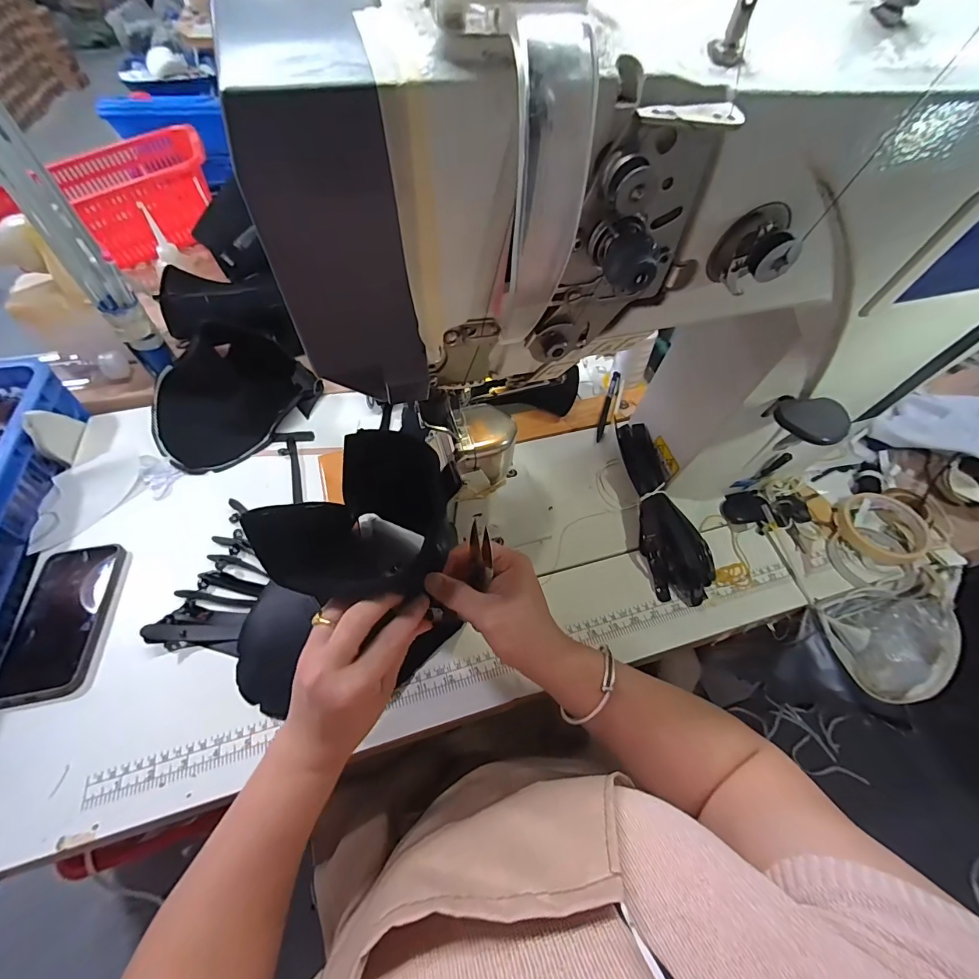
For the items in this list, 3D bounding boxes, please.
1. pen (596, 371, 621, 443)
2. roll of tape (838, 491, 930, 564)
[{"bbox_3d":[0.170,-0.123,0.616,0.013,0.014,0.130,17,56,11],"label":"pen"},{"bbox_3d":[0.467,0.045,0.516,0.086,0.024,0.090,1,54,-1],"label":"roll of tape"}]

